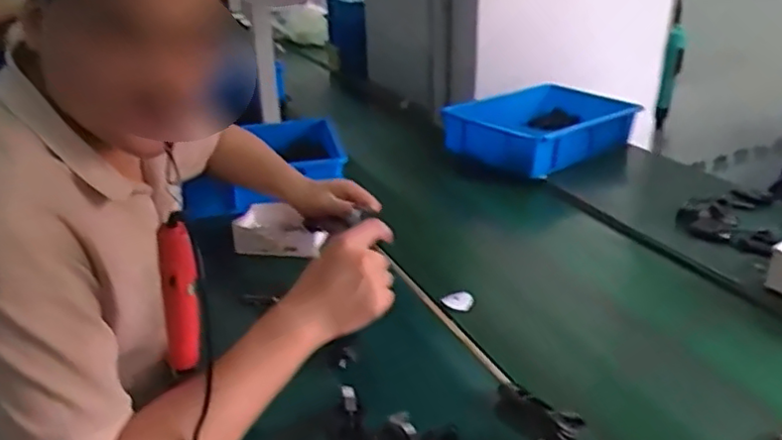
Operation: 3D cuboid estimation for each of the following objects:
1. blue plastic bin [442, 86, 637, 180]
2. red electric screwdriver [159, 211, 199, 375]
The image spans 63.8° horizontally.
[{"bbox_3d":[0.334,-0.203,1.393,0.397,0.105,0.261,-21,31,-35],"label":"blue plastic bin"},{"bbox_3d":[-0.204,0.078,0.609,0.035,0.173,0.031,-14,27,-24],"label":"red electric screwdriver"}]

